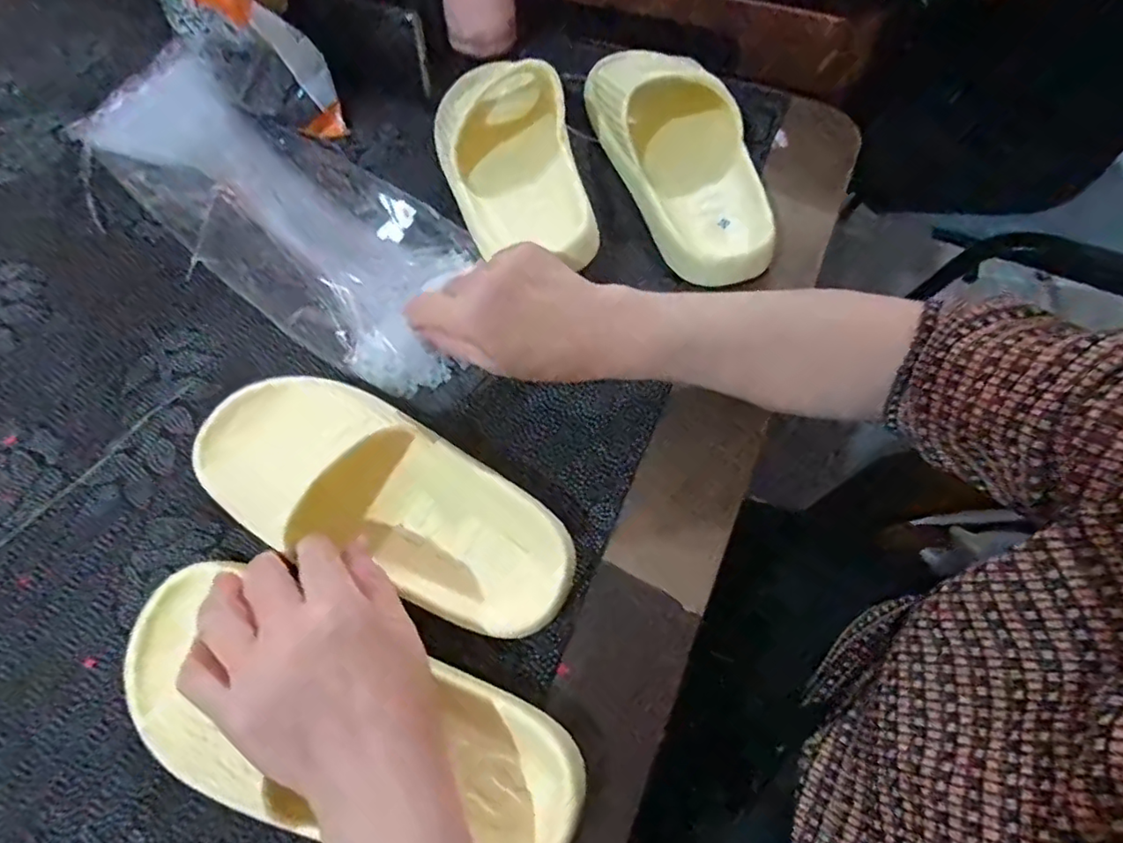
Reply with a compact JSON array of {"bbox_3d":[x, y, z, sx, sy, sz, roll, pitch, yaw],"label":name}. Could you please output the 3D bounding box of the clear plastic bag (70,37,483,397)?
[{"bbox_3d":[-0.224,-0.179,0.476,0.432,0.033,0.147,40,72,21],"label":"clear plastic bag"}]

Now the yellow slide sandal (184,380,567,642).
[{"bbox_3d":[-0.102,0.042,0.344,0.224,0.075,0.092,26,69,14],"label":"yellow slide sandal"}]

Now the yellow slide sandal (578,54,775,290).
[{"bbox_3d":[0.094,-0.217,0.471,0.099,0.056,0.250,-19,66,-6],"label":"yellow slide sandal"}]

